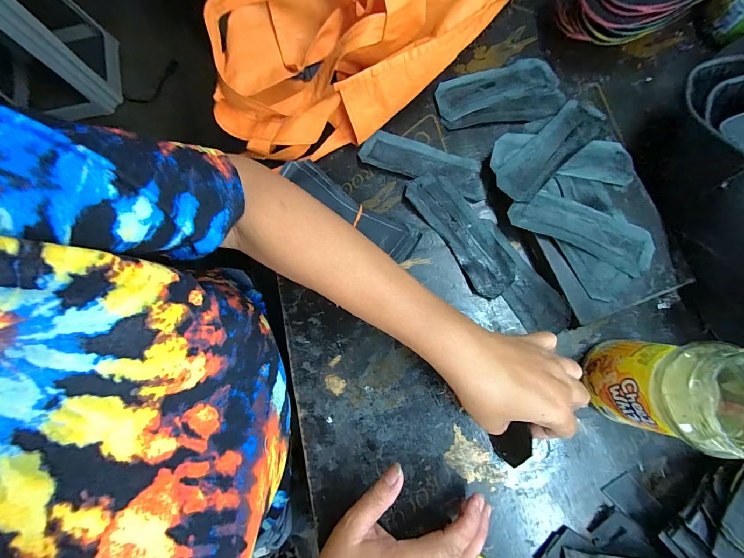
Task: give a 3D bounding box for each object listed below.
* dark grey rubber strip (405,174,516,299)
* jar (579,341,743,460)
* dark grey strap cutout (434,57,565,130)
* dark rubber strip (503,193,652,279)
[{"bbox_3d":[0.100,-0.053,0.366,0.055,0.007,0.151,-34,82,-5],"label":"dark grey rubber strip"},{"bbox_3d":[0.242,0.094,0.275,0.074,0.132,0.069,0,81,0],"label":"jar"},{"bbox_3d":[0.151,-0.218,0.397,0.145,0.004,0.074,-13,81,-2],"label":"dark grey strap cutout"},{"bbox_3d":[0.216,-0.051,0.342,0.144,0.005,0.048,25,82,4],"label":"dark rubber strip"}]

